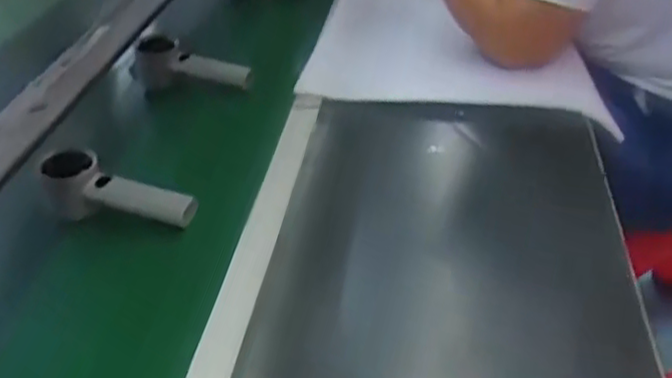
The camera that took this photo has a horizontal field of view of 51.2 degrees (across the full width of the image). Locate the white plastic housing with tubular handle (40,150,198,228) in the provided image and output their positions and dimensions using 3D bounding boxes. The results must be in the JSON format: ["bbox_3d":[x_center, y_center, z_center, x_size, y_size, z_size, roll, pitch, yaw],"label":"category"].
[{"bbox_3d":[-0.210,0.006,0.672,0.154,0.043,0.053,15,37,6],"label":"white plastic housing with tubular handle"}]

